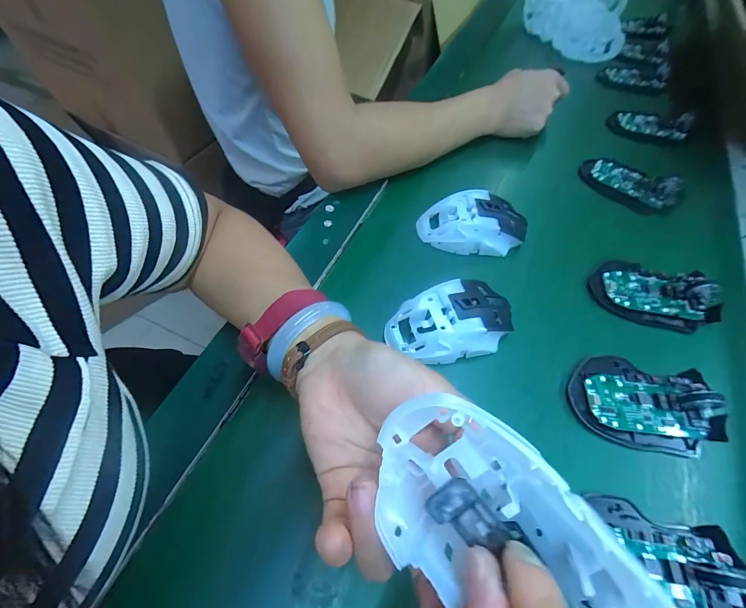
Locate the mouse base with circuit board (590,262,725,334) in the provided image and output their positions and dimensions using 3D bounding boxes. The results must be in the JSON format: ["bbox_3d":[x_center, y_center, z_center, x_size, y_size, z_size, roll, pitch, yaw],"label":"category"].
[{"bbox_3d":[0.279,-0.013,0.328,0.109,0.027,0.068,22,62,9],"label":"mouse base with circuit board"}]

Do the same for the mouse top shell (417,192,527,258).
[{"bbox_3d":[0.107,-0.086,0.357,0.110,0.043,0.057,3,61,-1],"label":"mouse top shell"}]

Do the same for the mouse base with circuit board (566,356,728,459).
[{"bbox_3d":[0.225,0.079,0.272,0.109,0.025,0.072,9,61,2],"label":"mouse base with circuit board"}]

